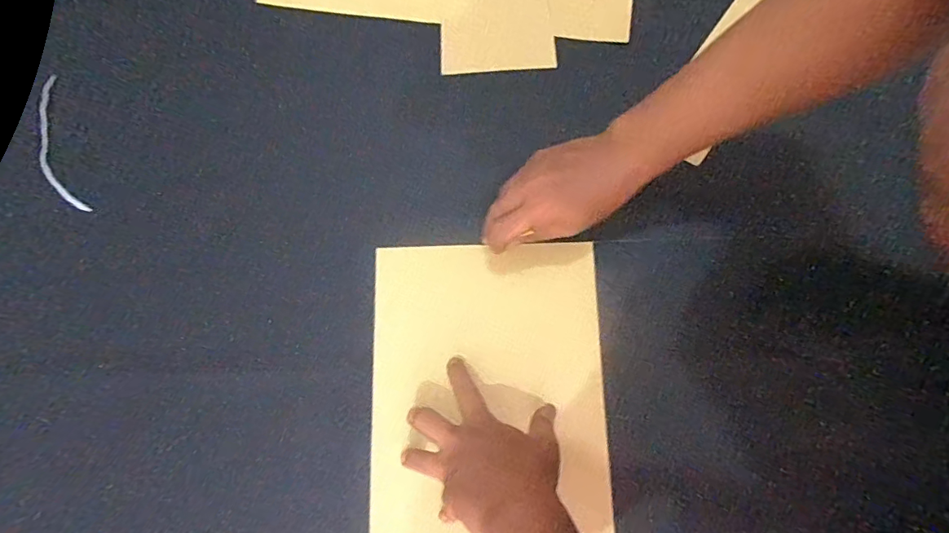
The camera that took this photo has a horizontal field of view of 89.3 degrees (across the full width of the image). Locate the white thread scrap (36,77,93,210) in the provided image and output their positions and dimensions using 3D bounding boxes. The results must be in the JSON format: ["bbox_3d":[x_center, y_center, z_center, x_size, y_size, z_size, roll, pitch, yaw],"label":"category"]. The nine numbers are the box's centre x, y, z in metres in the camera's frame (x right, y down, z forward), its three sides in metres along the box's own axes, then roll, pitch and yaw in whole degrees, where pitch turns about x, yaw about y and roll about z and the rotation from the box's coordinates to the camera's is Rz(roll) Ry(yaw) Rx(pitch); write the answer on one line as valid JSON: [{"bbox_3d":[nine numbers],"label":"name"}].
[{"bbox_3d":[-0.445,-0.126,0.506,0.040,0.008,0.144,-14,94,-7],"label":"white thread scrap"}]

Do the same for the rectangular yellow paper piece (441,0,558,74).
[{"bbox_3d":[0.023,-0.317,0.550,0.123,0.009,0.198,-3,80,0],"label":"rectangular yellow paper piece"}]

